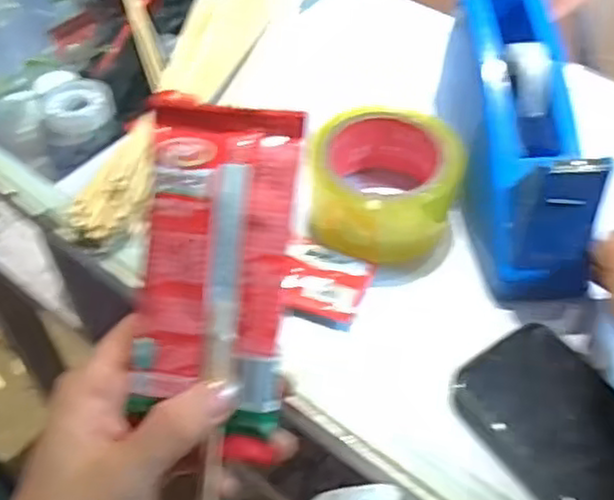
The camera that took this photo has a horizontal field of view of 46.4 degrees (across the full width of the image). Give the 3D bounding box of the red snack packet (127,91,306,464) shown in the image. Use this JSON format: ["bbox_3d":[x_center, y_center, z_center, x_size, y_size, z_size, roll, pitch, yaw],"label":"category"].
[{"bbox_3d":[-0.036,0.011,0.282,0.061,0.012,0.138,2,92,2],"label":"red snack packet"}]

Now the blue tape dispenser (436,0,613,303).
[{"bbox_3d":[0.140,-0.077,0.499,0.070,0.128,0.219,-2,50,-2],"label":"blue tape dispenser"}]

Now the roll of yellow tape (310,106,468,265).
[{"bbox_3d":[0.052,-0.047,0.490,0.100,0.051,0.101,0,50,0],"label":"roll of yellow tape"}]

